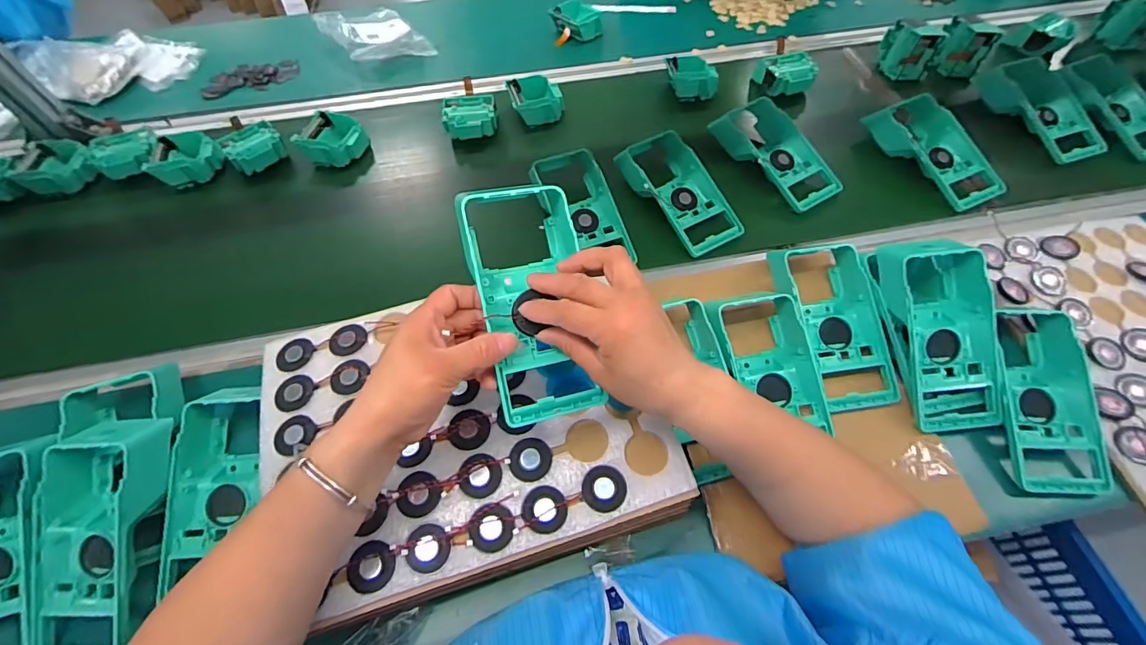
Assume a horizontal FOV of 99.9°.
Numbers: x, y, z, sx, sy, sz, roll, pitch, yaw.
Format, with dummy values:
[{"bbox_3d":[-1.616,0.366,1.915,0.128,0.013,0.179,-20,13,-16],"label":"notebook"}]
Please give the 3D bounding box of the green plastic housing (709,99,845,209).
[{"bbox_3d":[0.278,-0.235,0.656,0.097,0.048,0.188,-29,62,-19],"label":"green plastic housing"}]

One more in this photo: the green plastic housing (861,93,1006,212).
[{"bbox_3d":[0.493,-0.234,0.651,0.101,0.049,0.183,-27,61,-18],"label":"green plastic housing"}]

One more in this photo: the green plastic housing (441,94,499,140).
[{"bbox_3d":[-0.150,-0.303,0.710,0.078,0.035,0.062,-8,57,-7],"label":"green plastic housing"}]

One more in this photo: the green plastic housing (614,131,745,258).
[{"bbox_3d":[0.130,-0.172,0.618,0.097,0.056,0.183,-25,61,-17],"label":"green plastic housing"}]

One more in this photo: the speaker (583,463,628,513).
[{"bbox_3d":[0.025,0.130,0.376,0.034,0.007,0.034,1,57,-1],"label":"speaker"}]

